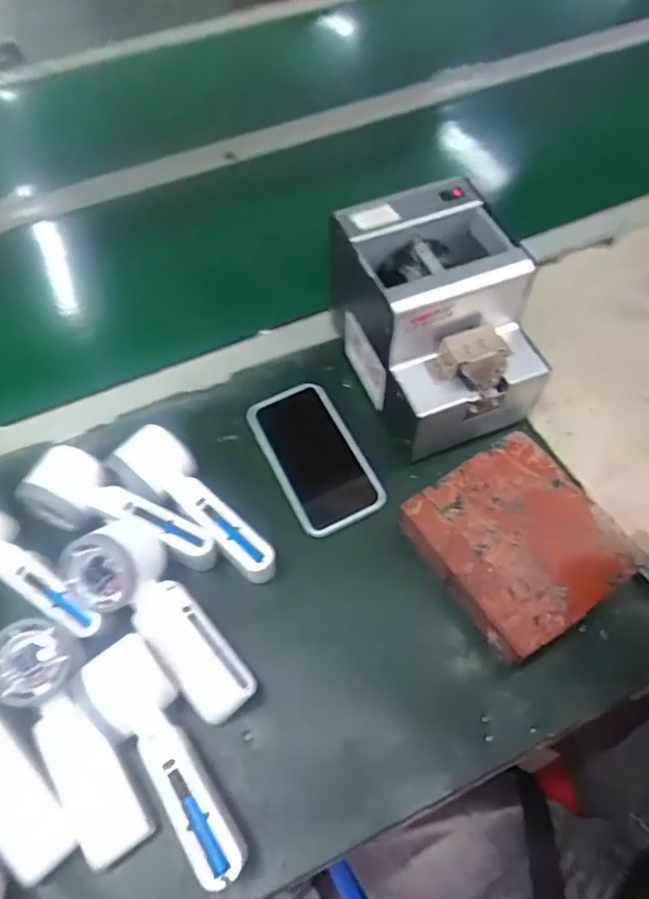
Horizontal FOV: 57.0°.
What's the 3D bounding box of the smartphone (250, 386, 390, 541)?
[{"bbox_3d":[-0.010,0.006,0.543,0.078,0.013,0.147,-24,60,-12],"label":"smartphone"}]

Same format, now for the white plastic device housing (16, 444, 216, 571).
[{"bbox_3d":[-0.165,0.059,0.487,0.157,0.060,0.057,24,62,16],"label":"white plastic device housing"}]

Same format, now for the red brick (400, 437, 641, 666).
[{"bbox_3d":[0.153,0.075,0.482,0.134,0.050,0.139,-31,62,-15],"label":"red brick"}]

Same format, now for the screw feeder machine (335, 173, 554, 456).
[{"bbox_3d":[0.099,-0.113,0.525,0.132,0.148,0.185,-17,59,-8],"label":"screw feeder machine"}]

